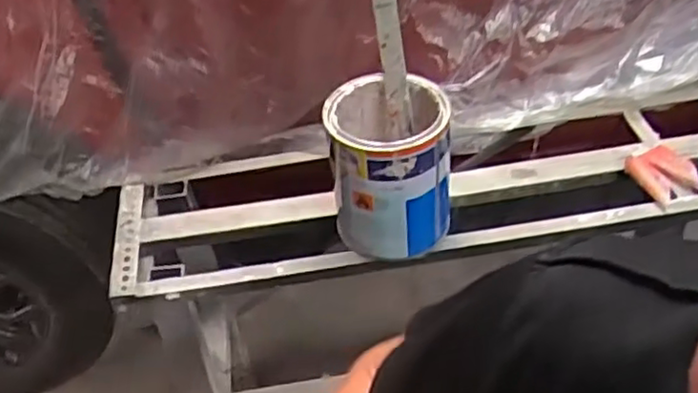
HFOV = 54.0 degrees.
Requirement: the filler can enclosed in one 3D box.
[{"bbox_3d":[0.054,-0.037,0.919,0.157,0.199,0.136,-2,44,5],"label":"filler can"}]

